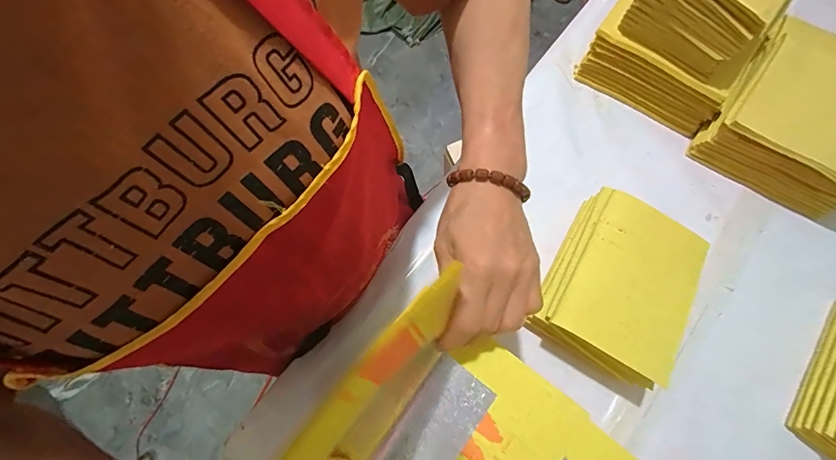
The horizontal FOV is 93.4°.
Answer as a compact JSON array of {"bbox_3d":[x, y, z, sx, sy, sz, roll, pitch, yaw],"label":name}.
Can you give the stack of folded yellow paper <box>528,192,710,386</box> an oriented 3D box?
[{"bbox_3d":[0.199,0.054,0.407,0.116,0.087,0.161,29,75,8],"label":"stack of folded yellow paper"}]

